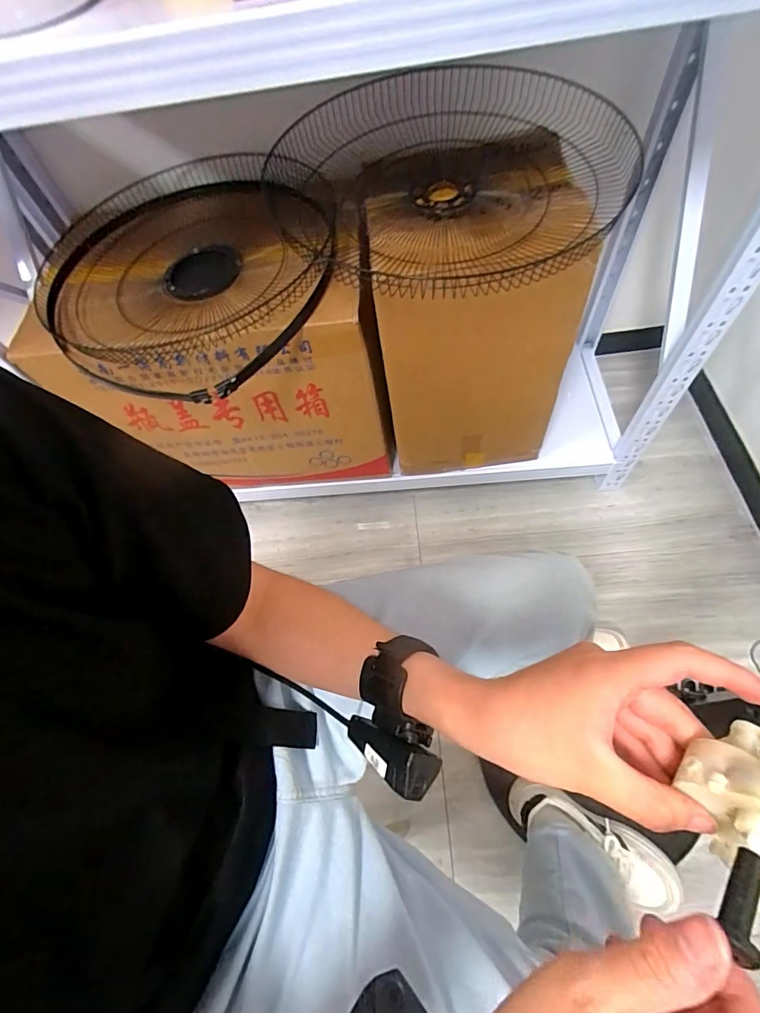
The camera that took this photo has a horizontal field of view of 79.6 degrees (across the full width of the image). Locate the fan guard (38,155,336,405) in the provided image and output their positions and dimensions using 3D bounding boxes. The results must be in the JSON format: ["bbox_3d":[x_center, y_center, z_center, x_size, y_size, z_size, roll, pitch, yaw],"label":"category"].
[{"bbox_3d":[-0.316,-0.426,0.760,0.470,0.100,0.583,-31,64,-14],"label":"fan guard"}]

